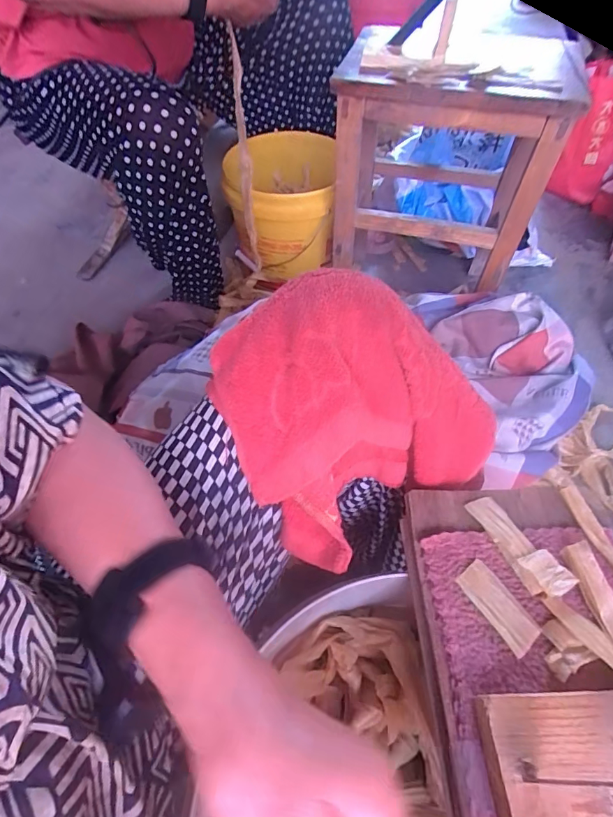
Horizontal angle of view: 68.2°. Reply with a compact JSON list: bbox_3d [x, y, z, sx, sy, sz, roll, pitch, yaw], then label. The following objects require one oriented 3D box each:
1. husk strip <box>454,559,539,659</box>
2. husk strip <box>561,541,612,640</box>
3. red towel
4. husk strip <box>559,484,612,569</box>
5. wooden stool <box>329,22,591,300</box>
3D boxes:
[{"bbox_3d":[0.132,0.135,0.312,0.025,0.005,0.059,-28,58,-18],"label":"husk strip"},{"bbox_3d":[0.206,0.135,0.309,0.018,0.008,0.086,-10,54,-6],"label":"husk strip"},{"bbox_3d":[0.034,-0.010,0.351,0.199,0.129,0.174,-31,59,-20],"label":"red towel"},{"bbox_3d":[0.224,0.100,0.335,0.015,0.011,0.097,-15,55,-10],"label":"husk strip"},{"bbox_3d":[0.229,-0.428,0.768,0.332,0.324,0.263,12,55,10],"label":"wooden stool"}]

